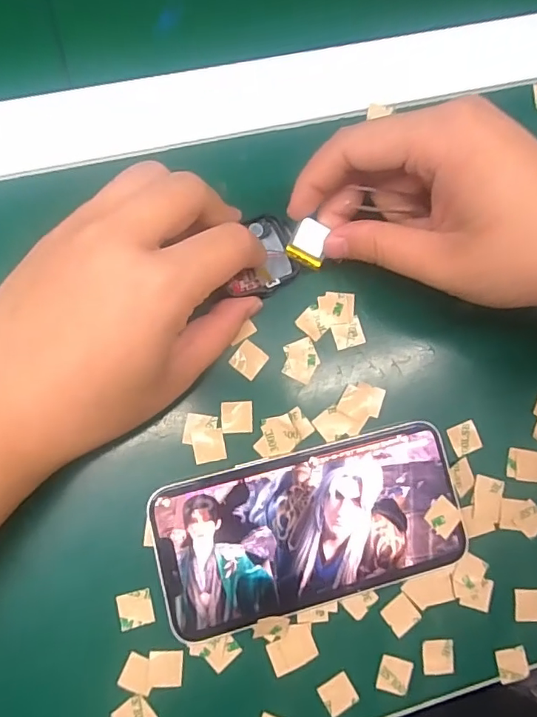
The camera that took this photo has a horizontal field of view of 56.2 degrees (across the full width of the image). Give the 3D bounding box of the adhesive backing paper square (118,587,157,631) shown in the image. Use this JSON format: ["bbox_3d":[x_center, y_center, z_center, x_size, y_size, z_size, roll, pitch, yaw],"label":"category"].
[{"bbox_3d":[-0.061,0.116,0.233,0.016,0.004,0.016,-11,83,-7],"label":"adhesive backing paper square"}]

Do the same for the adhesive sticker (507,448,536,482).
[{"bbox_3d":[0.134,0.055,0.258,0.019,0.004,0.016,8,82,-4],"label":"adhesive sticker"}]

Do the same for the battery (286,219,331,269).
[{"bbox_3d":[0.020,-0.056,0.244,0.018,0.004,0.021,26,109,3],"label":"battery"}]

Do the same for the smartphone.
[{"bbox_3d":[0.021,0.079,0.240,0.143,0.010,0.069,-13,86,-6],"label":"smartphone"}]

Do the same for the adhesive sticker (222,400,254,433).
[{"bbox_3d":[-0.015,0.029,0.248,0.015,0.004,0.015,-1,77,-7],"label":"adhesive sticker"}]

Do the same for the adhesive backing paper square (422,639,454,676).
[{"bbox_3d":[0.083,0.145,0.244,0.015,0.004,0.016,1,82,-4],"label":"adhesive backing paper square"}]

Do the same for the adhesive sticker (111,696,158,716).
[{"bbox_3d":[-0.060,0.162,0.227,0.016,0.004,0.017,-37,87,-8],"label":"adhesive sticker"}]

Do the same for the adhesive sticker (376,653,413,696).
[{"bbox_3d":[0.061,0.152,0.242,0.016,0.004,0.015,17,78,-1],"label":"adhesive sticker"}]

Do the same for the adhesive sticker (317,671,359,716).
[{"bbox_3d":[0.033,0.159,0.238,0.016,0.004,0.015,-28,83,-11],"label":"adhesive sticker"}]

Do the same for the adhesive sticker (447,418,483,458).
[{"bbox_3d":[0.101,0.041,0.259,0.015,0.004,0.015,-19,84,-7],"label":"adhesive sticker"}]

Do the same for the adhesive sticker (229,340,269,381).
[{"bbox_3d":[-0.010,0.001,0.252,0.015,0.004,0.015,40,82,-1],"label":"adhesive sticker"}]

